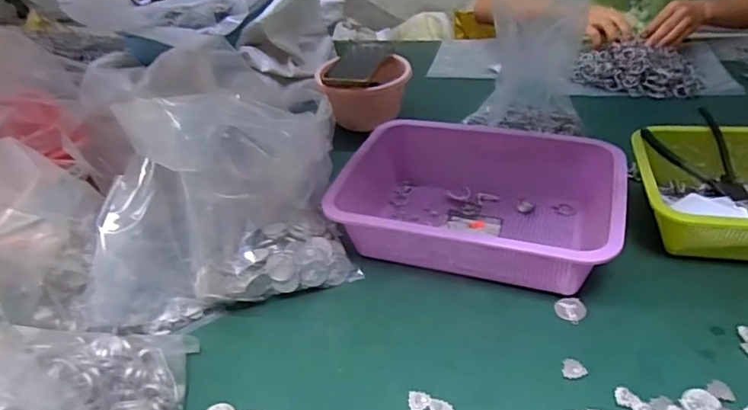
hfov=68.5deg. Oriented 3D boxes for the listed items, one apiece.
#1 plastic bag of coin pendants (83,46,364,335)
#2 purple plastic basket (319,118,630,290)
[{"bbox_3d":[-0.167,-0.001,0.542,0.257,0.236,0.128,-19,38,-18],"label":"plastic bag of coin pendants"},{"bbox_3d":[0.124,-0.009,0.644,0.294,0.086,0.221,8,38,18],"label":"purple plastic basket"}]

